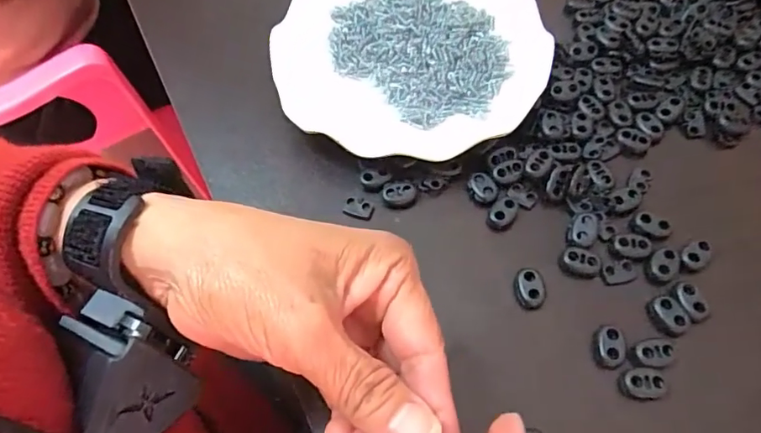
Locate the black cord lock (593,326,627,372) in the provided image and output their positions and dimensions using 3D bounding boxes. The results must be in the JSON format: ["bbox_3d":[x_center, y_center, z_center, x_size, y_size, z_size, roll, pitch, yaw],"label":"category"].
[{"bbox_3d":[0.118,0.067,0.260,0.013,0.005,0.020,6,61,4],"label":"black cord lock"}]

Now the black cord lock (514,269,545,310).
[{"bbox_3d":[0.081,0.040,0.278,0.015,0.008,0.021,-4,61,-1],"label":"black cord lock"}]

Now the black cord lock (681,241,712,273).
[{"bbox_3d":[0.173,0.021,0.280,0.020,0.004,0.013,-38,67,-18],"label":"black cord lock"}]

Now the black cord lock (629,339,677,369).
[{"bbox_3d":[0.138,0.069,0.257,0.024,0.004,0.014,-6,61,-3],"label":"black cord lock"}]

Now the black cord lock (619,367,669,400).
[{"bbox_3d":[0.130,0.082,0.250,0.021,0.004,0.015,4,61,3],"label":"black cord lock"}]

